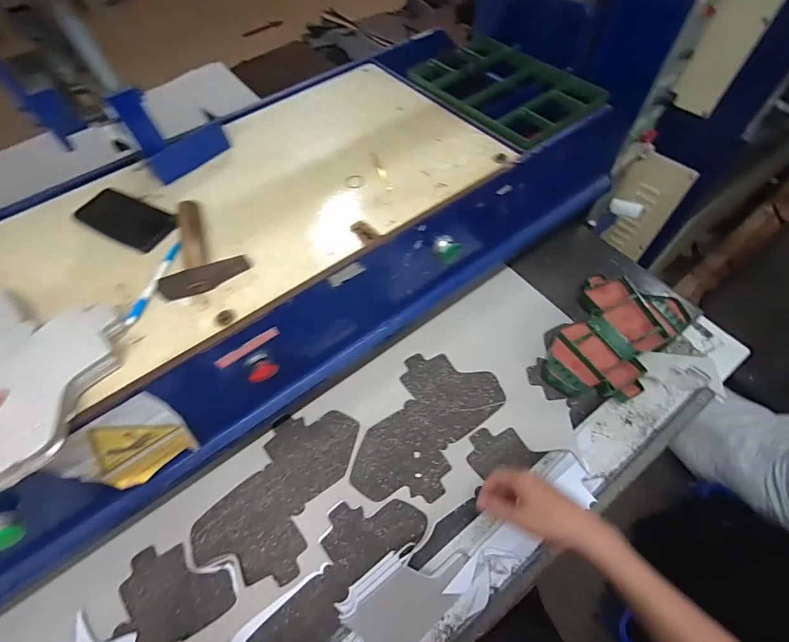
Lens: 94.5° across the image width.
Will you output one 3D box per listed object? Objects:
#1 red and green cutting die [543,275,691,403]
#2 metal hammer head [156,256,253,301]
[{"bbox_3d":[0.421,0.030,0.716,0.301,0.038,0.182,-42,65,-19],"label":"red and green cutting die"},{"bbox_3d":[-0.246,-0.056,0.473,0.112,0.021,0.028,-17,59,-5],"label":"metal hammer head"}]

